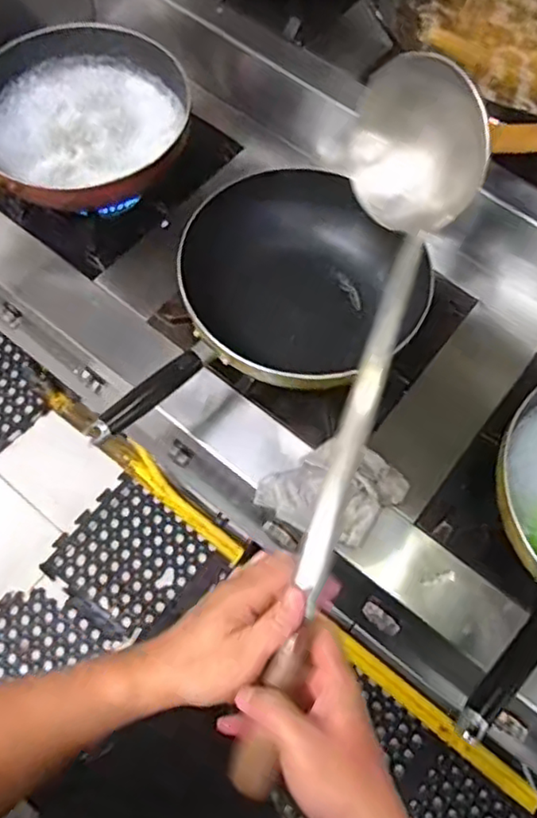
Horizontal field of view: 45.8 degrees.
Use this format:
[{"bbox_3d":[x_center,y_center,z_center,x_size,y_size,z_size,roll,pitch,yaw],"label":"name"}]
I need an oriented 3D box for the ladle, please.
[{"bbox_3d":[0.046,0.003,0.456,0.095,0.097,0.504,17,85,5],"label":"ladle"}]

